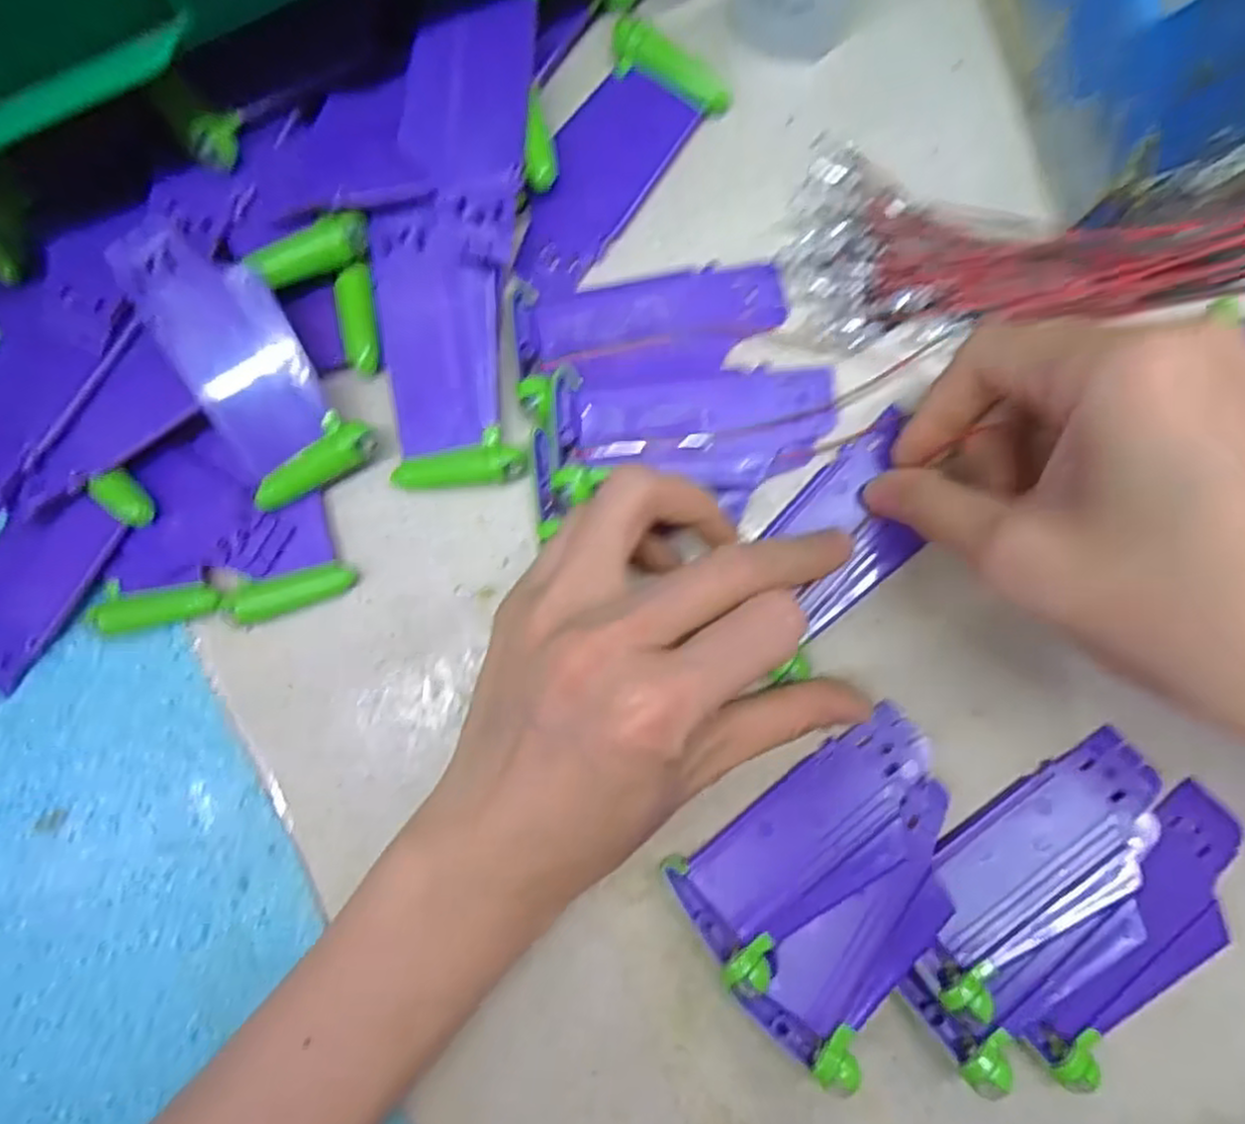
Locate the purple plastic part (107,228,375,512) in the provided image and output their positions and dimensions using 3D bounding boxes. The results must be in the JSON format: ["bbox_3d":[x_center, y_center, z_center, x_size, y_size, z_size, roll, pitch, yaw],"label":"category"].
[{"bbox_3d":[-0.120,-0.062,0.229,0.041,0.009,0.089,-33,101,3],"label":"purple plastic part"}]

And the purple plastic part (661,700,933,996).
[{"bbox_3d":[0.059,0.086,0.222,0.089,0.013,0.040,-37,85,3],"label":"purple plastic part"}]

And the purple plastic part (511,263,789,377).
[{"bbox_3d":[0.009,-0.078,0.237,0.086,0.005,0.034,-3,83,2],"label":"purple plastic part"}]

